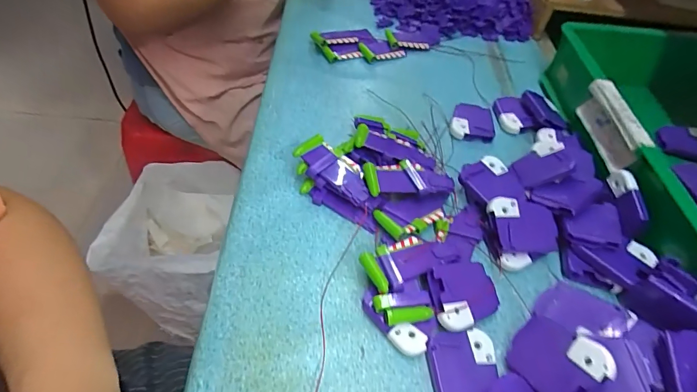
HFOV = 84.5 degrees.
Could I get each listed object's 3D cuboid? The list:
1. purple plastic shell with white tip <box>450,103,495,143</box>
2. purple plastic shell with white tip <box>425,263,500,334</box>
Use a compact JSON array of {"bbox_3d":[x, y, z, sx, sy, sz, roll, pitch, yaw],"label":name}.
[{"bbox_3d":[0.154,-0.092,0.473,0.052,0.015,0.060,13,53,7],"label":"purple plastic shell with white tip"},{"bbox_3d":[0.096,0.082,0.321,0.061,0.011,0.052,-1,59,-26],"label":"purple plastic shell with white tip"}]

